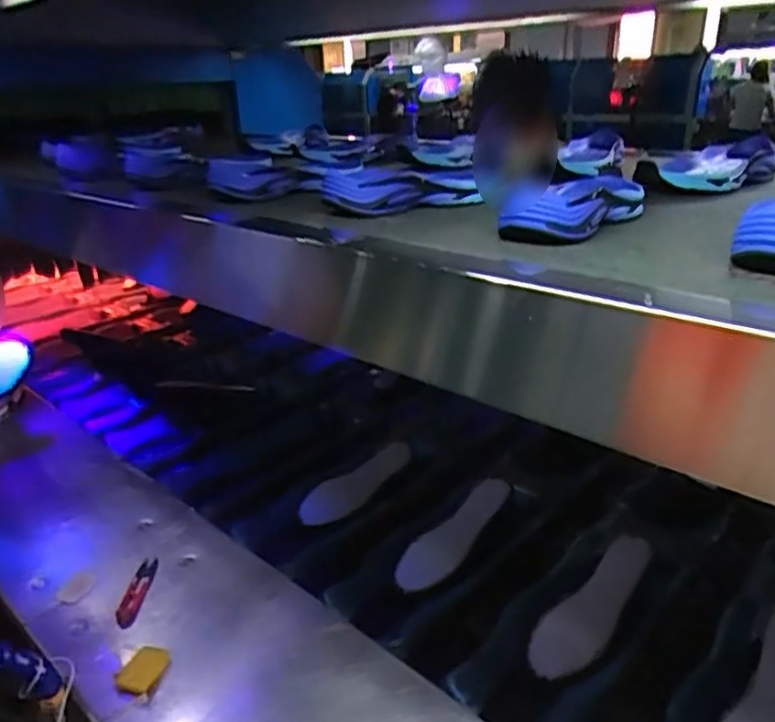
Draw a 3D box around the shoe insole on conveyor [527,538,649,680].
[{"bbox_3d":[0.233,0.275,0.726,0.195,0.013,0.062,-40,39,-22],"label":"shoe insole on conveyor"}]

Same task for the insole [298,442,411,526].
[{"bbox_3d":[-0.043,0.184,0.961,0.195,0.011,0.064,-25,54,-25],"label":"insole"}]

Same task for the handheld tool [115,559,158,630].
[{"bbox_3d":[-0.291,0.265,0.753,0.026,0.013,0.110,2,21,0],"label":"handheld tool"}]

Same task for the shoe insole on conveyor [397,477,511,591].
[{"bbox_3d":[0.090,0.225,0.846,0.198,0.018,0.058,-39,39,-24],"label":"shoe insole on conveyor"}]

